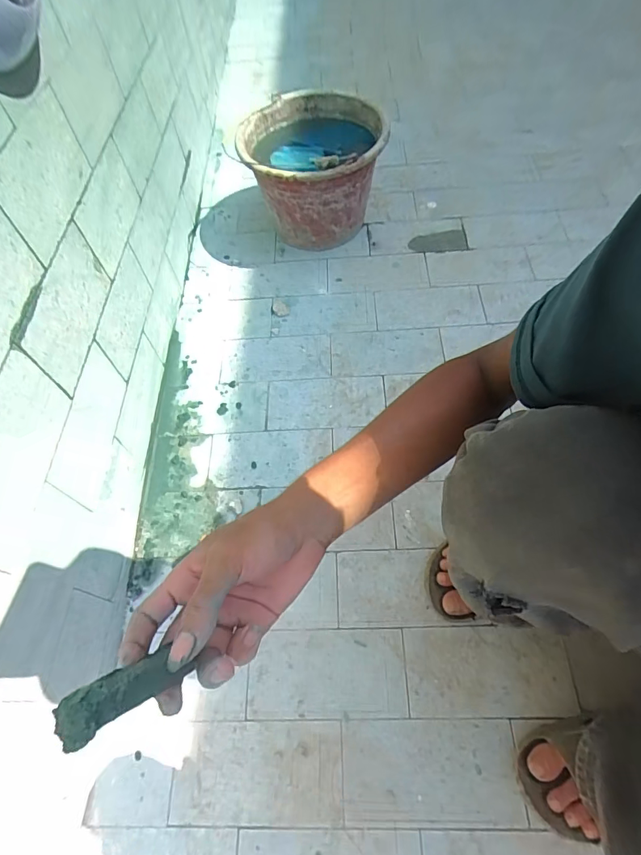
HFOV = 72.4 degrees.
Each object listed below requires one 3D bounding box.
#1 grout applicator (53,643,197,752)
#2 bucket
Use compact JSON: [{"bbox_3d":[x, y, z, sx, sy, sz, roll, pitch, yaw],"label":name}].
[{"bbox_3d":[-0.101,0.137,0.231,0.067,0.014,0.023,-7,49,-52],"label":"grout applicator"},{"bbox_3d":[-0.012,-0.489,0.866,0.245,0.208,0.249,-2,62,3],"label":"bucket"}]

